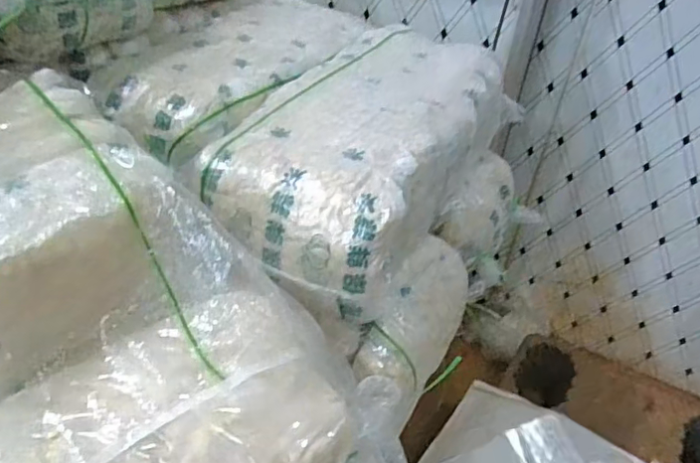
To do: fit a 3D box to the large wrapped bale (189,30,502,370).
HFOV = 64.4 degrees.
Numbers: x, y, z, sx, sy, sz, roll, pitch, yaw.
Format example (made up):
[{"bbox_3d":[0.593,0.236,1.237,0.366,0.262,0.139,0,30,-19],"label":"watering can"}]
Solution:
[{"bbox_3d":[0.027,-0.129,0.893,0.295,0.229,0.555,21,38,18],"label":"large wrapped bale"}]

